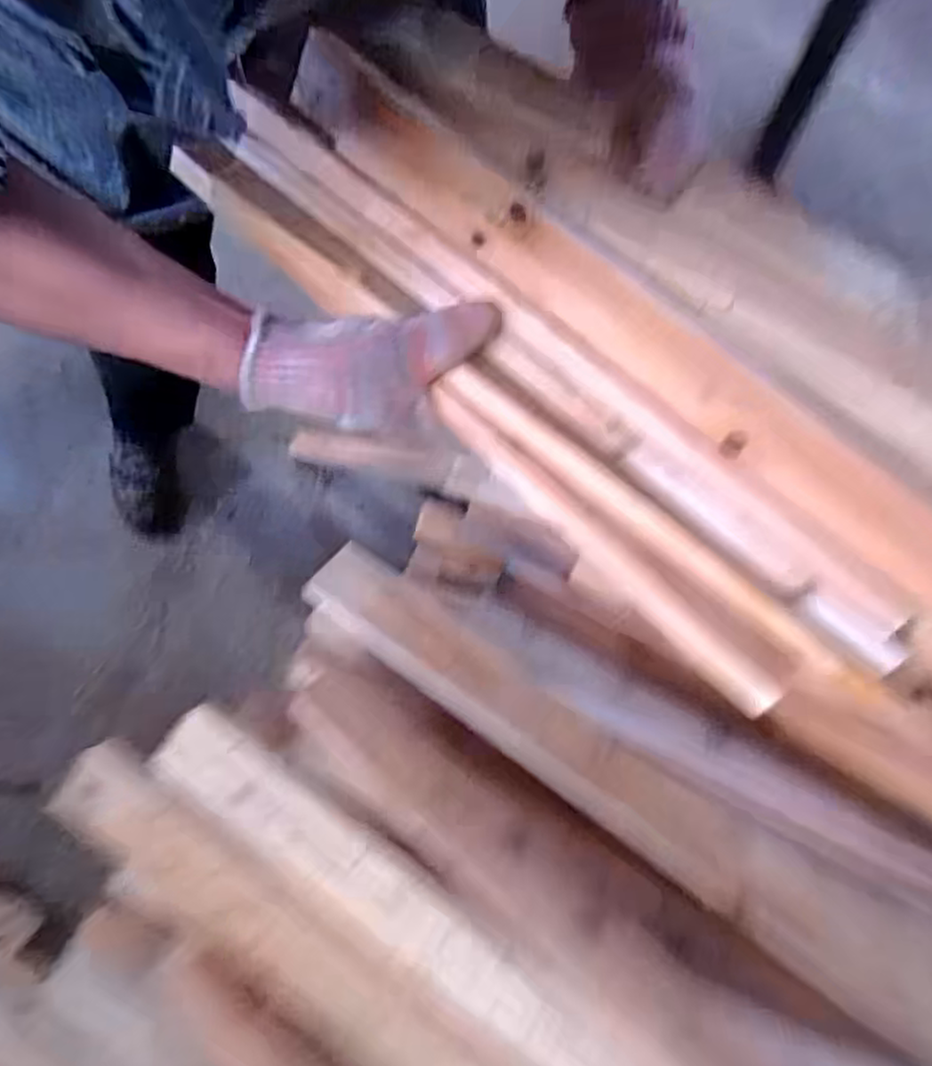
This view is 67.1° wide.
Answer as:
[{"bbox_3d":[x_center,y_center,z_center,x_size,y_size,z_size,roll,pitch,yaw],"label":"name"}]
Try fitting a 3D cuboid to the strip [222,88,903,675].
[{"bbox_3d":[0.042,-0.096,0.392,0.475,0.020,0.030,41,80,8],"label":"strip"}]

